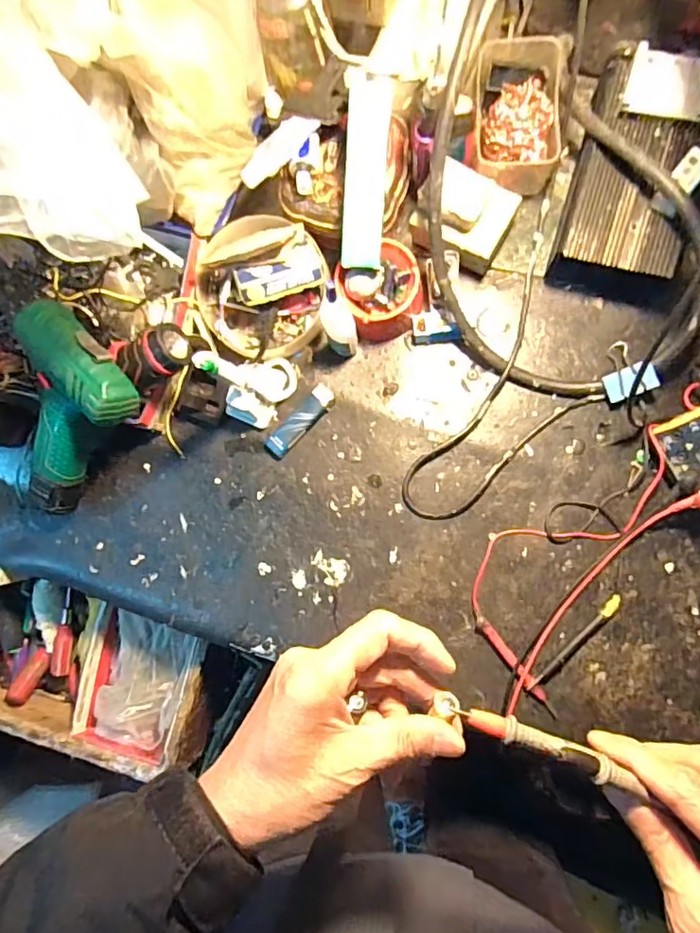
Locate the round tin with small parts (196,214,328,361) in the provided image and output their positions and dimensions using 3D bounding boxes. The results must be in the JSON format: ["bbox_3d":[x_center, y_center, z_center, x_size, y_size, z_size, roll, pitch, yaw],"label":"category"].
[{"bbox_3d":[-0.089,-0.181,0.534,0.128,0.059,0.142,-15,85,5],"label":"round tin with small parts"}]

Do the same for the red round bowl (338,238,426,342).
[{"bbox_3d":[0.032,-0.166,0.529,0.074,0.051,0.074,0,87,6],"label":"red round bowl"}]

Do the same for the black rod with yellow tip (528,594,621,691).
[{"bbox_3d":[0.208,0.164,0.506,0.011,0.008,0.117,43,92,7],"label":"black rod with yellow tip"}]

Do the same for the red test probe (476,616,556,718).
[{"bbox_3d":[0.156,0.186,0.511,0.012,0.011,0.111,-39,84,3],"label":"red test probe"}]

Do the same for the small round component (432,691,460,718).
[{"bbox_3d":[0.053,0.129,0.299,0.014,0.004,0.013,3,45,-3],"label":"small round component"}]

